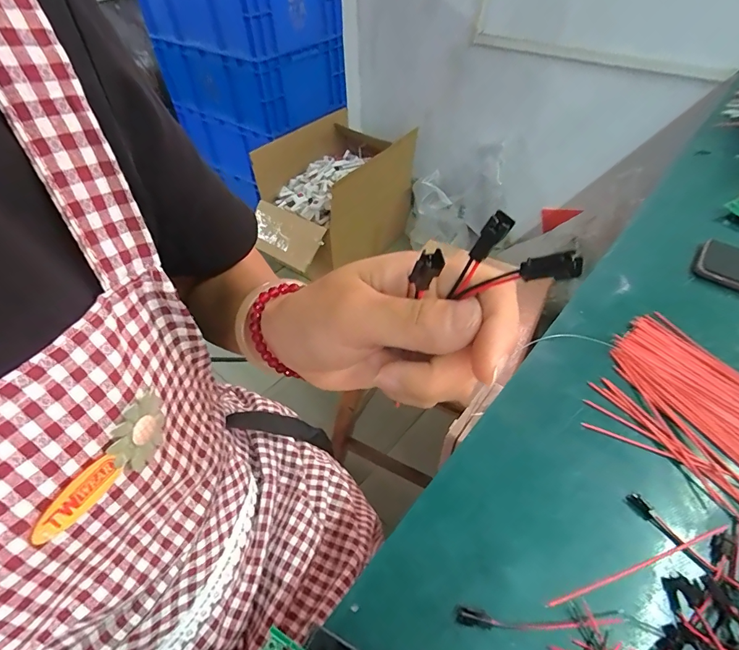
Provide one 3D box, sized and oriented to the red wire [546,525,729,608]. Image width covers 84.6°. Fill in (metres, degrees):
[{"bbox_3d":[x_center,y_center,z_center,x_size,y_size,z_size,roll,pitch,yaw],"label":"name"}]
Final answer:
[{"bbox_3d":[0.179,0.157,0.267,0.142,0.007,0.004,-14,50,-12],"label":"red wire"}]

